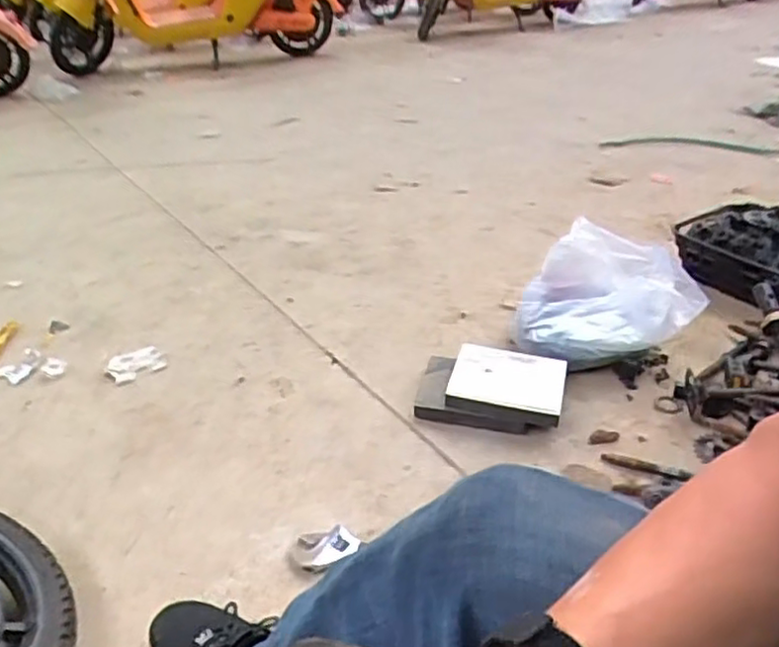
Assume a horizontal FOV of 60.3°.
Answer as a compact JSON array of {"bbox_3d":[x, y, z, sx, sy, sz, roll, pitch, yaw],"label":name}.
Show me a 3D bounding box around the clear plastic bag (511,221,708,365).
[{"bbox_3d":[0.394,-0.062,1.265,0.303,0.139,0.256,-1,33,-1],"label":"clear plastic bag"}]

